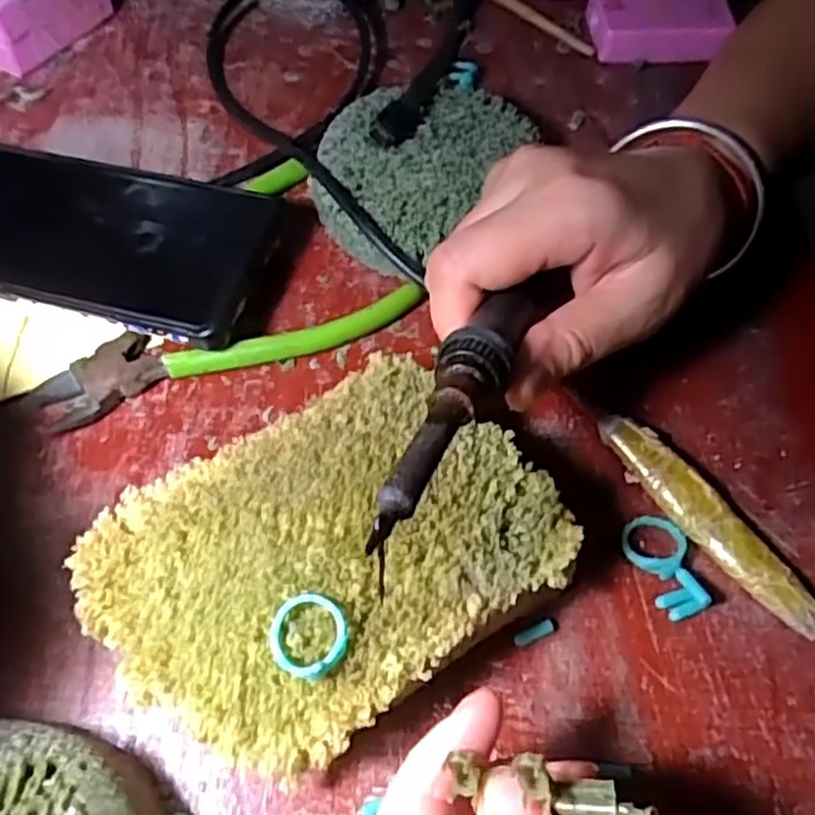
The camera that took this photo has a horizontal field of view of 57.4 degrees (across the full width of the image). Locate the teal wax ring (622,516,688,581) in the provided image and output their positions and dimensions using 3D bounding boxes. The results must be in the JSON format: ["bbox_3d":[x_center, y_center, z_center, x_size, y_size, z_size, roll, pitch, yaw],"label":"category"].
[{"bbox_3d":[0.086,0.047,0.260,0.020,0.009,0.022,1,60,-2],"label":"teal wax ring"}]

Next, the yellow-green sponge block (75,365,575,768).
[{"bbox_3d":[-0.024,0.049,0.236,0.133,0.041,0.095,-29,66,-17],"label":"yellow-green sponge block"}]

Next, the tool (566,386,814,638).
[{"bbox_3d":[0.111,0.046,0.260,0.018,0.011,0.140,-33,67,-19],"label":"tool"}]

